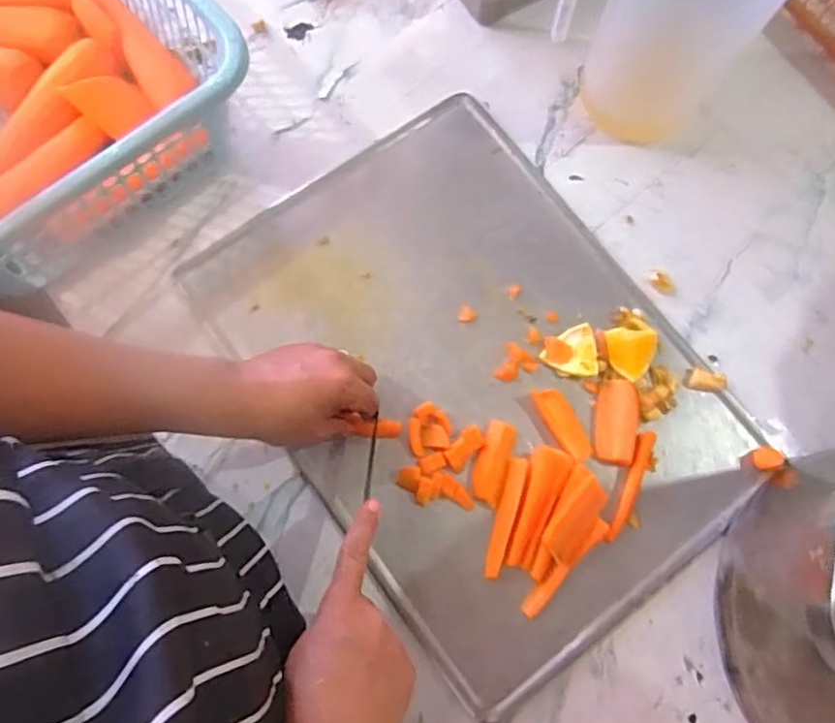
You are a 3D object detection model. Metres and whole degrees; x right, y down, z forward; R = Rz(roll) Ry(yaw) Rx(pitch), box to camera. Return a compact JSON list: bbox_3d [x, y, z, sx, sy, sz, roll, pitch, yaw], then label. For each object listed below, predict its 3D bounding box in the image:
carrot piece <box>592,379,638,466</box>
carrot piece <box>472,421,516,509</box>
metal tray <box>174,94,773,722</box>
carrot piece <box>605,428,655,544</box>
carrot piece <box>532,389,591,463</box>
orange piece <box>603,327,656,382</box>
[{"bbox_3d":[0.165,0.050,0.525,0.033,0.017,0.070,8,75,1],"label":"carrot piece"},{"bbox_3d":[0.061,0.081,0.507,0.025,0.009,0.065,18,75,4],"label":"carrot piece"},{"bbox_3d":[0.048,0.008,0.536,0.318,0.017,0.449,-33,78,-9],"label":"metal tray"},{"bbox_3d":[0.170,0.098,0.500,0.015,0.012,0.094,25,76,6],"label":"carrot piece"},{"bbox_3d":[0.121,0.052,0.518,0.025,0.014,0.066,-27,77,-8],"label":"carrot piece"},{"bbox_3d":[0.182,-0.006,0.532,0.042,0.009,0.043,5,75,0],"label":"orange piece"}]

